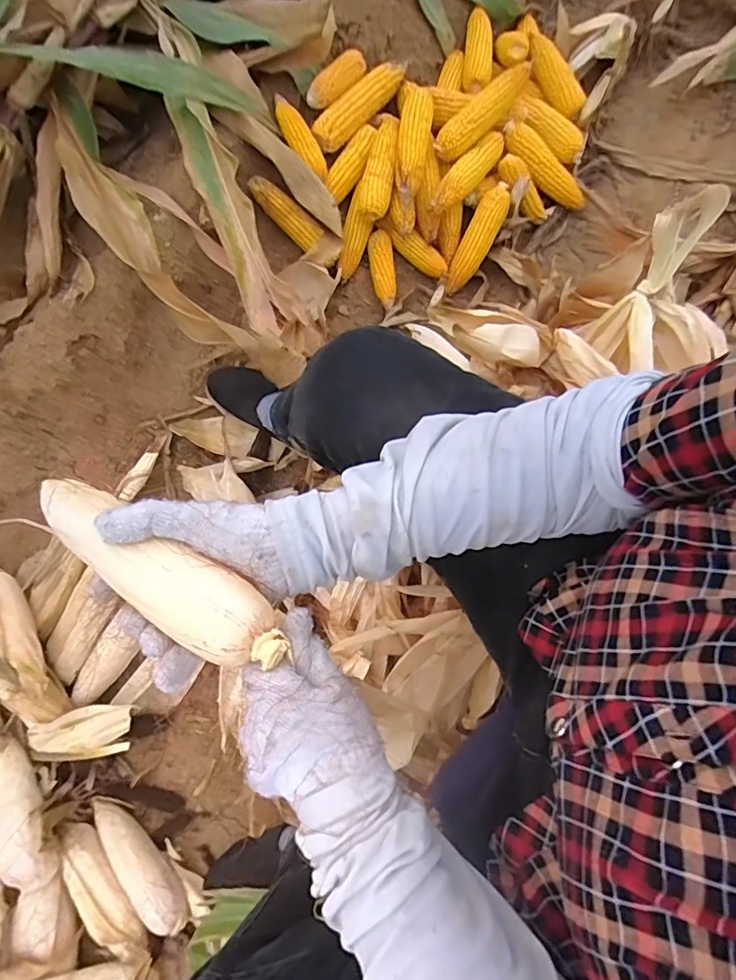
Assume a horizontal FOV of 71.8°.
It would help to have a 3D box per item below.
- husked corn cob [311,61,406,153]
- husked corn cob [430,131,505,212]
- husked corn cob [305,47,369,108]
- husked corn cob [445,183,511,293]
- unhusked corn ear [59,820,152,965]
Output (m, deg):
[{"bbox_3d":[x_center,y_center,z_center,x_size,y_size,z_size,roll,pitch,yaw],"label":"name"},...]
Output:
[{"bbox_3d":[-0.008,-0.701,0.909,0.236,0.048,0.056,-43,80,-9],"label":"husked corn cob"},{"bbox_3d":[0.178,-0.567,0.897,0.045,0.040,0.195,36,79,8],"label":"husked corn cob"},{"bbox_3d":[-0.050,-0.736,0.904,0.044,0.037,0.143,44,80,9],"label":"husked corn cob"},{"bbox_3d":[0.202,-0.459,0.932,0.049,0.043,0.194,30,106,7],"label":"husked corn cob"},{"bbox_3d":[-0.376,0.562,0.713,0.053,0.043,0.203,-40,80,-9],"label":"unhusked corn ear"}]

